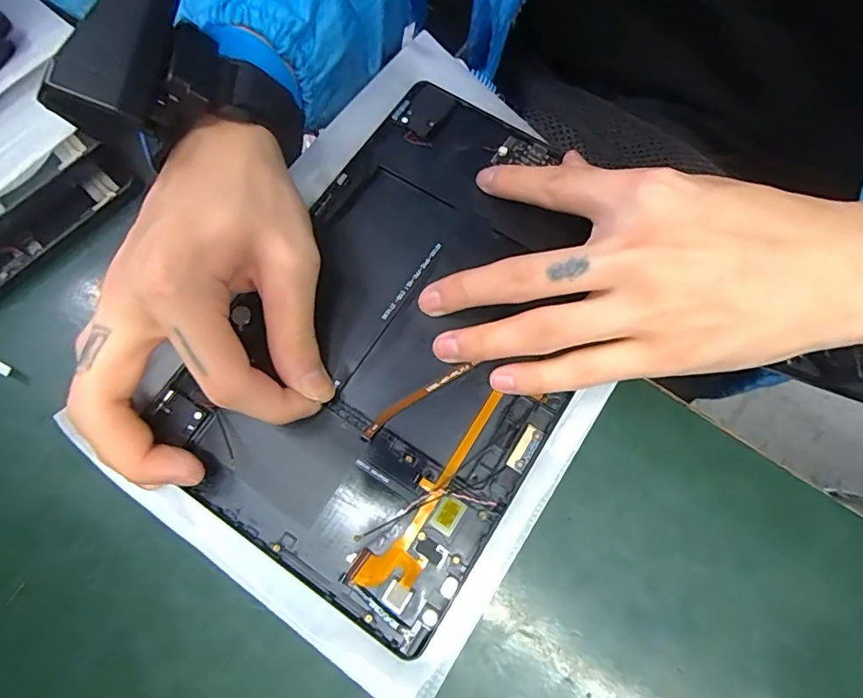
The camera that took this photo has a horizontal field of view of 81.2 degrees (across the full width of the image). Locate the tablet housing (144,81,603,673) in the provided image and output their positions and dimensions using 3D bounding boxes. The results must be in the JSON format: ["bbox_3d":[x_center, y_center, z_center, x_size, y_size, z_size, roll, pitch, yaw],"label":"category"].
[{"bbox_3d":[-0.007,-0.012,0.235,0.149,0.007,0.229,32,75,9],"label":"tablet housing"}]

